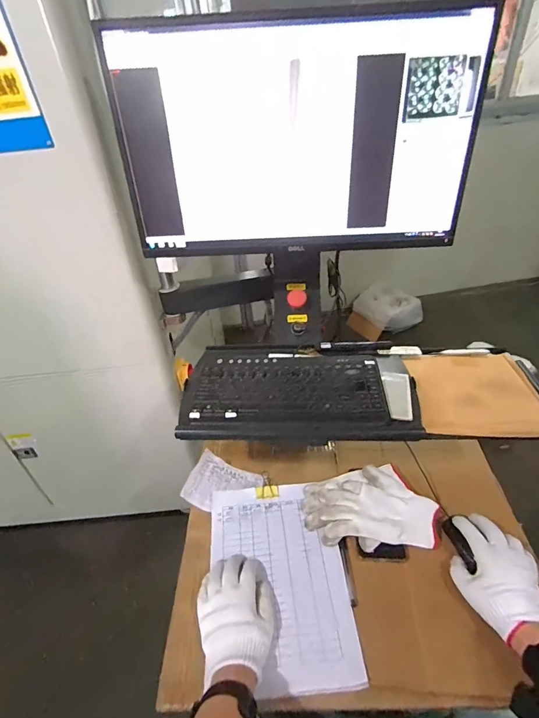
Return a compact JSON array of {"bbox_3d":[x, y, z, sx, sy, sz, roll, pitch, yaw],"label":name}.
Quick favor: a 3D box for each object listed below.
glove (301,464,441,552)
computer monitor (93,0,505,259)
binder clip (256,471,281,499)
[{"bbox_3d":[0.170,0.254,0.657,0.213,0.034,0.138,-3,38,3],"label":"glove"},{"bbox_3d":[0.041,-0.333,0.597,0.541,0.324,0.049,-2,38,4],"label":"computer monitor"},{"bbox_3d":[-0.006,0.238,0.725,0.042,0.018,0.063,-8,38,-4],"label":"binder clip"}]

